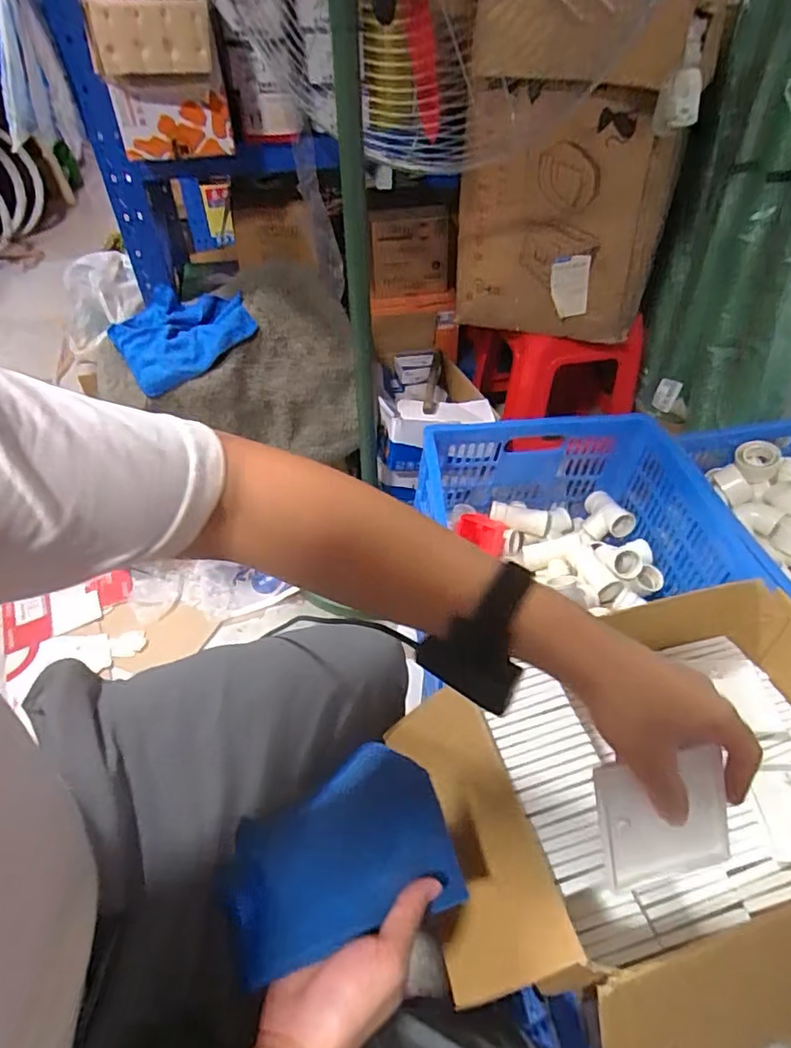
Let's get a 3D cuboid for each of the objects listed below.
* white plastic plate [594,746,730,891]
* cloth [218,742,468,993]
[{"bbox_3d":[0.173,0.189,0.367,0.083,0.085,0.010,-10,11,-6],"label":"white plastic plate"},{"bbox_3d":[-0.041,0.227,0.407,0.152,0.024,0.119,-15,47,-13],"label":"cloth"}]

